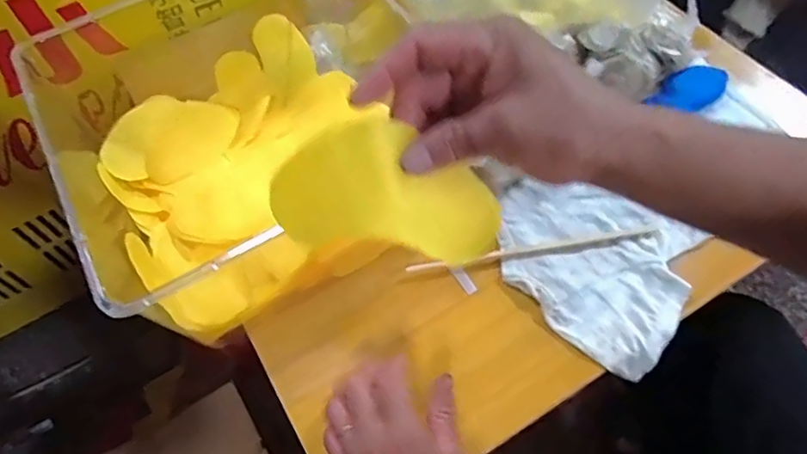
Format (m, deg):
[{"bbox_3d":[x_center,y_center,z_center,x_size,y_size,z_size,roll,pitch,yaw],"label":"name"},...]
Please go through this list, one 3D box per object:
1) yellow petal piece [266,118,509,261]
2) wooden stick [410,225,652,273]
[{"bbox_3d":[-0.010,-0.019,0.282,0.115,0.016,0.065,4,104,4],"label":"yellow petal piece"},{"bbox_3d":[0.114,0.020,0.502,0.221,0.007,0.009,-8,58,-1],"label":"wooden stick"}]

